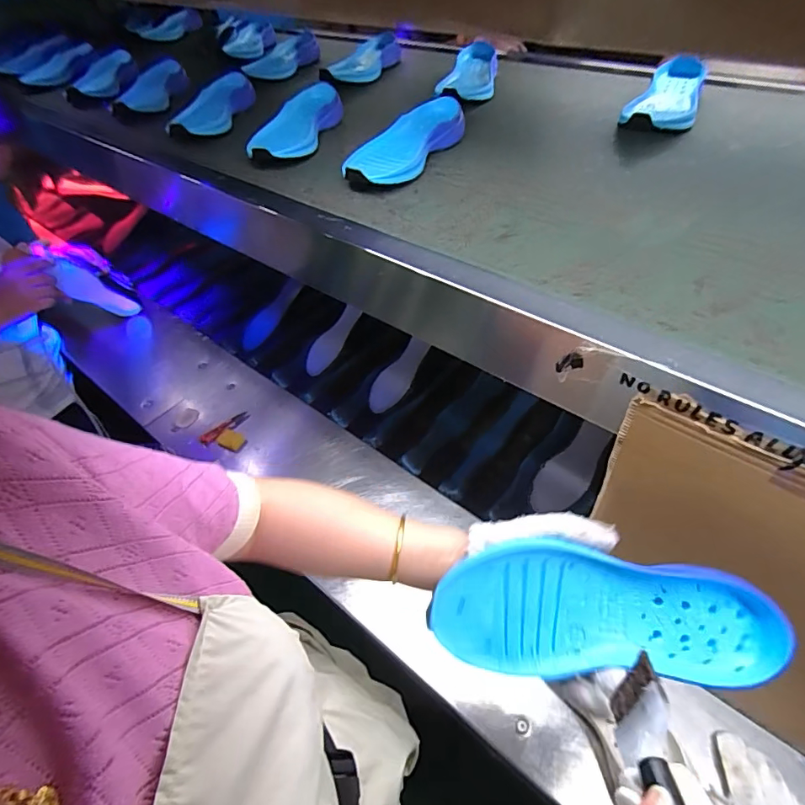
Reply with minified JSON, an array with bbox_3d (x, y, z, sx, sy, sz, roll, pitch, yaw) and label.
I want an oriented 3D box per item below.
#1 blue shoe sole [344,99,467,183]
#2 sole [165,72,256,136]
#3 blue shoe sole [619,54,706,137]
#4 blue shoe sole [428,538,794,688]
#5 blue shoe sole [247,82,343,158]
[{"bbox_3d":[0.002,-0.368,0.677,0.087,0.048,0.247,22,53,23],"label":"blue shoe sole"},{"bbox_3d":[-0.335,-0.527,0.846,0.070,0.045,0.239,2,48,7],"label":"sole"},{"bbox_3d":[0.409,-0.477,0.738,0.096,0.055,0.227,17,51,19],"label":"blue shoe sole"},{"bbox_3d":[0.150,0.158,0.350,0.252,0.022,0.090,7,81,-3],"label":"blue shoe sole"},{"bbox_3d":[-0.163,-0.450,0.765,0.092,0.043,0.256,6,48,10],"label":"blue shoe sole"}]

